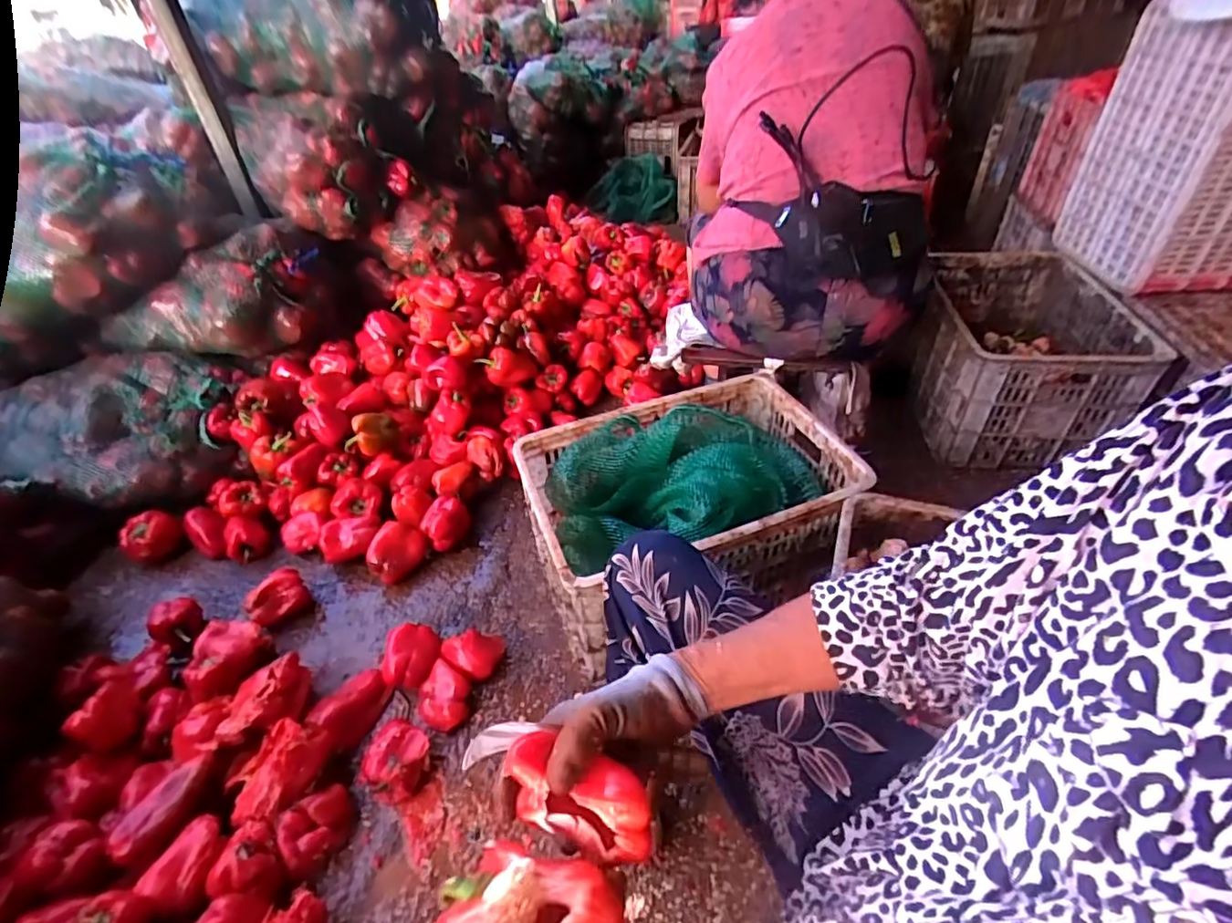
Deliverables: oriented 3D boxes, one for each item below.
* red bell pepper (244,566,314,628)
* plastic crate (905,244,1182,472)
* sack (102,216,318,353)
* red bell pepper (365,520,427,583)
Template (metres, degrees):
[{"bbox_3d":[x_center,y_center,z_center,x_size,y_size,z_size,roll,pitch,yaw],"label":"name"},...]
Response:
[{"bbox_3d":[-0.636,0.260,1.076,0.100,0.079,0.063,-33,49,-32],"label":"red bell pepper"},{"bbox_3d":[0.903,-0.251,1.348,0.373,0.281,0.512,5,40,9],"label":"plastic crate"},{"bbox_3d":[-0.949,-0.400,1.382,0.492,0.233,0.287,-29,46,-29],"label":"sack"},{"bbox_3d":[-0.440,0.177,1.141,0.079,0.072,0.114,31,50,33],"label":"red bell pepper"}]

